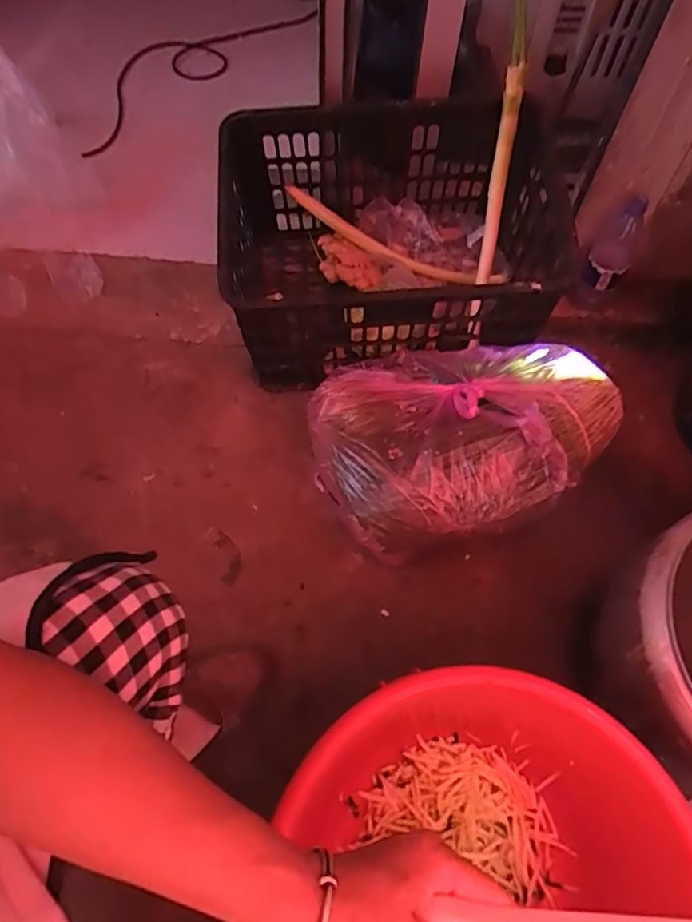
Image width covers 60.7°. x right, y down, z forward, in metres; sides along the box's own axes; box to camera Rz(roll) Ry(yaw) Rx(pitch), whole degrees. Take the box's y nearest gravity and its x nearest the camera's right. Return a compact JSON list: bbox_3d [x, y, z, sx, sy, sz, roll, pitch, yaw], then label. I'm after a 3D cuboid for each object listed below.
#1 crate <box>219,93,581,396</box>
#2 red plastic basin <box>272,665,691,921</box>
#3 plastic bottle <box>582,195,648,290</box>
[{"bbox_3d":[0.060,-0.337,0.914,0.465,0.303,0.373,-5,61,-5],"label":"crate"},{"bbox_3d":[0.142,0.426,0.607,0.368,0.238,0.357,1,61,-2],"label":"red plastic basin"},{"bbox_3d":[0.431,-0.345,0.934,0.065,0.158,0.069,31,64,14],"label":"plastic bottle"}]

